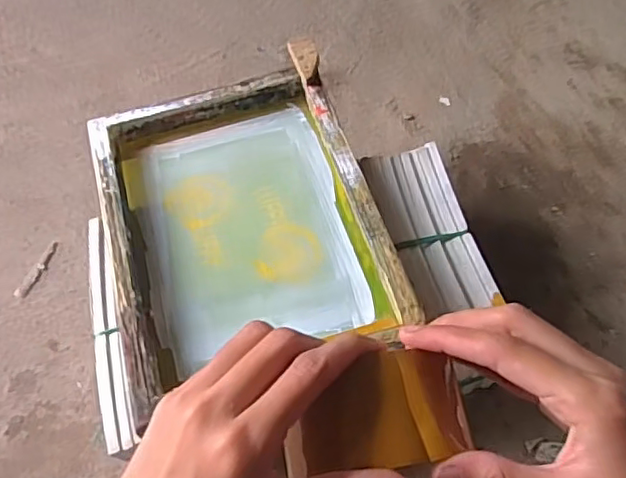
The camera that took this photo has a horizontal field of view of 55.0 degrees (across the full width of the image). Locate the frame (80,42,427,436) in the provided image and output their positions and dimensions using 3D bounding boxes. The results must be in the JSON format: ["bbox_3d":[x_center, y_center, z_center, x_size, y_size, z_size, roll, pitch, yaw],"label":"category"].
[{"bbox_3d":[-0.084,-0.026,0.672,0.290,0.052,0.366,-16,61,-8],"label":"frame"}]

